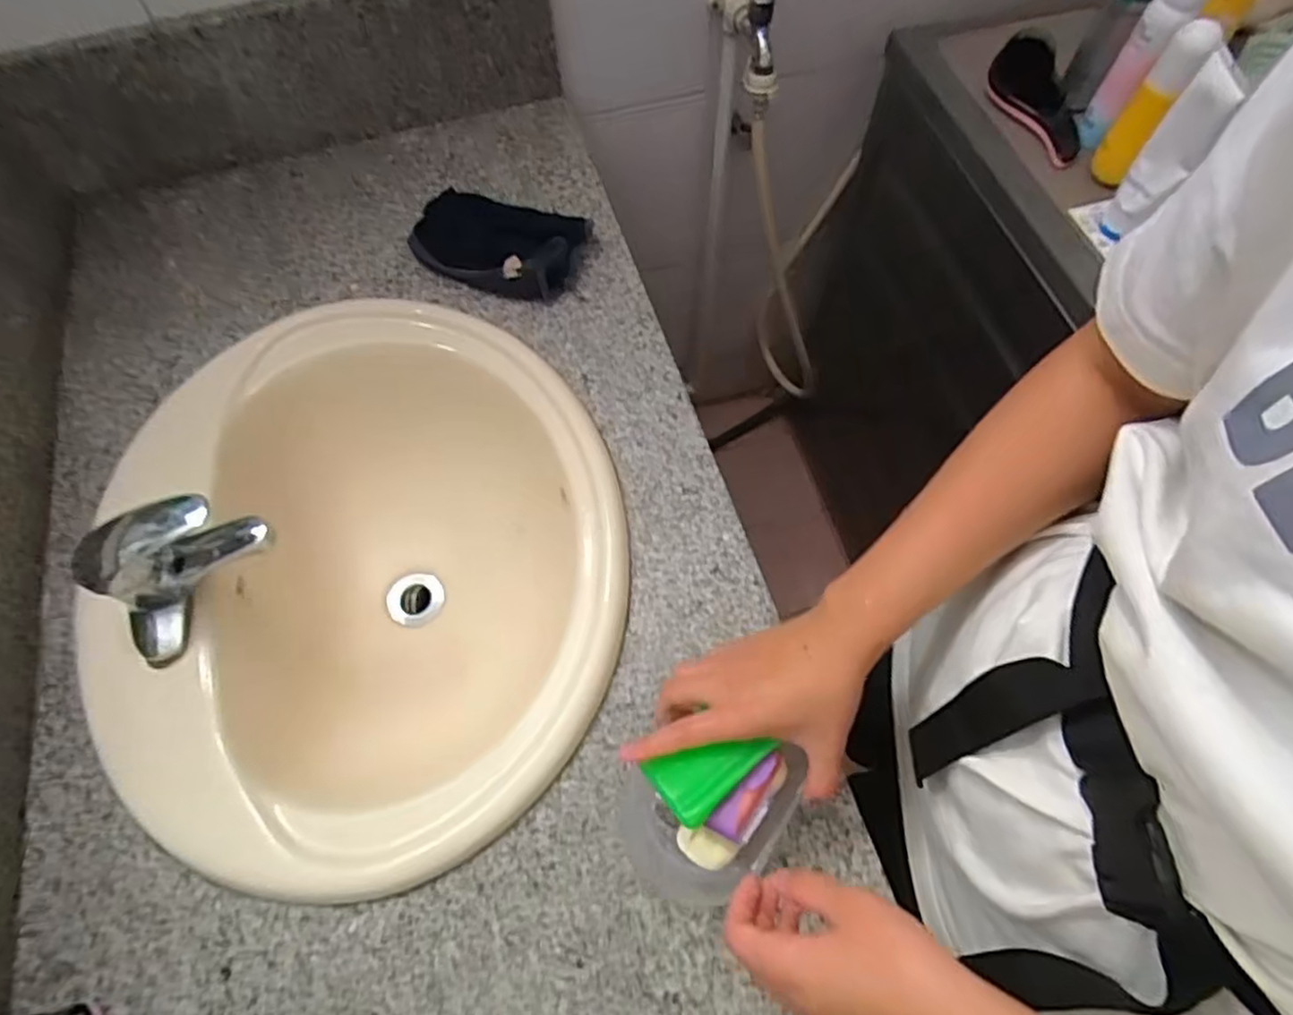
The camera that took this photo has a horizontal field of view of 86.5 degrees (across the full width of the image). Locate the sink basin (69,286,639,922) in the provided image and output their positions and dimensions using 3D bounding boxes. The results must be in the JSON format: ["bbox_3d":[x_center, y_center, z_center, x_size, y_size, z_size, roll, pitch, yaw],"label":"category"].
[{"bbox_3d":[-0.238,0.067,0.672,0.418,0.195,0.507,-23,66,-11],"label":"sink basin"}]

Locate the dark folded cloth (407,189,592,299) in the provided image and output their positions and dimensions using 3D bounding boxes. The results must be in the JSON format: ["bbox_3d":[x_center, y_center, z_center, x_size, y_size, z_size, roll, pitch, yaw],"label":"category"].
[{"bbox_3d":[-0.159,-0.284,0.725,0.185,0.045,0.114,15,66,9],"label":"dark folded cloth"}]

